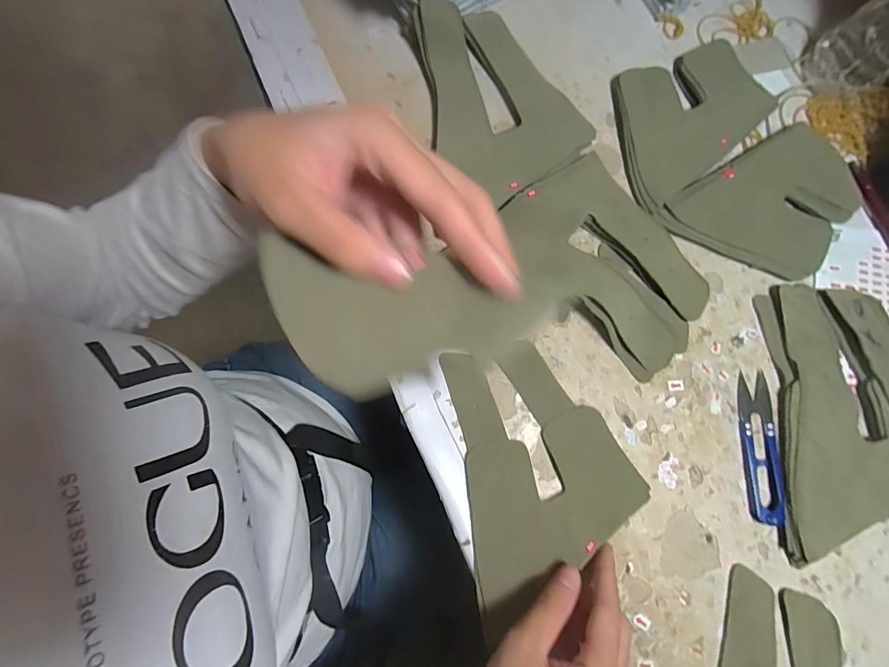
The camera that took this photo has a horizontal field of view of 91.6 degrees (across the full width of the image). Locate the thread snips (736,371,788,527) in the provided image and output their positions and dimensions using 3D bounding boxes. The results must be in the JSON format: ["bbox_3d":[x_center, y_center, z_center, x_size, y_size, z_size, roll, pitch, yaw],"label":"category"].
[{"bbox_3d":[0.225,0.081,0.306,0.024,0.010,0.101,3,79,-1],"label":"thread snips"}]

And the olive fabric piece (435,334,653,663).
[{"bbox_3d":[0.072,0.095,0.300,0.119,0.009,0.175,-9,78,-4],"label":"olive fabric piece"}]

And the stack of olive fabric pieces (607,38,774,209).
[{"bbox_3d":[0.189,-0.178,0.351,0.146,0.013,0.101,-37,82,-8],"label":"stack of olive fabric pieces"}]

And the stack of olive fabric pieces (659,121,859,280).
[{"bbox_3d":[0.251,-0.092,0.332,0.142,0.016,0.101,-33,81,-7],"label":"stack of olive fabric pieces"}]

